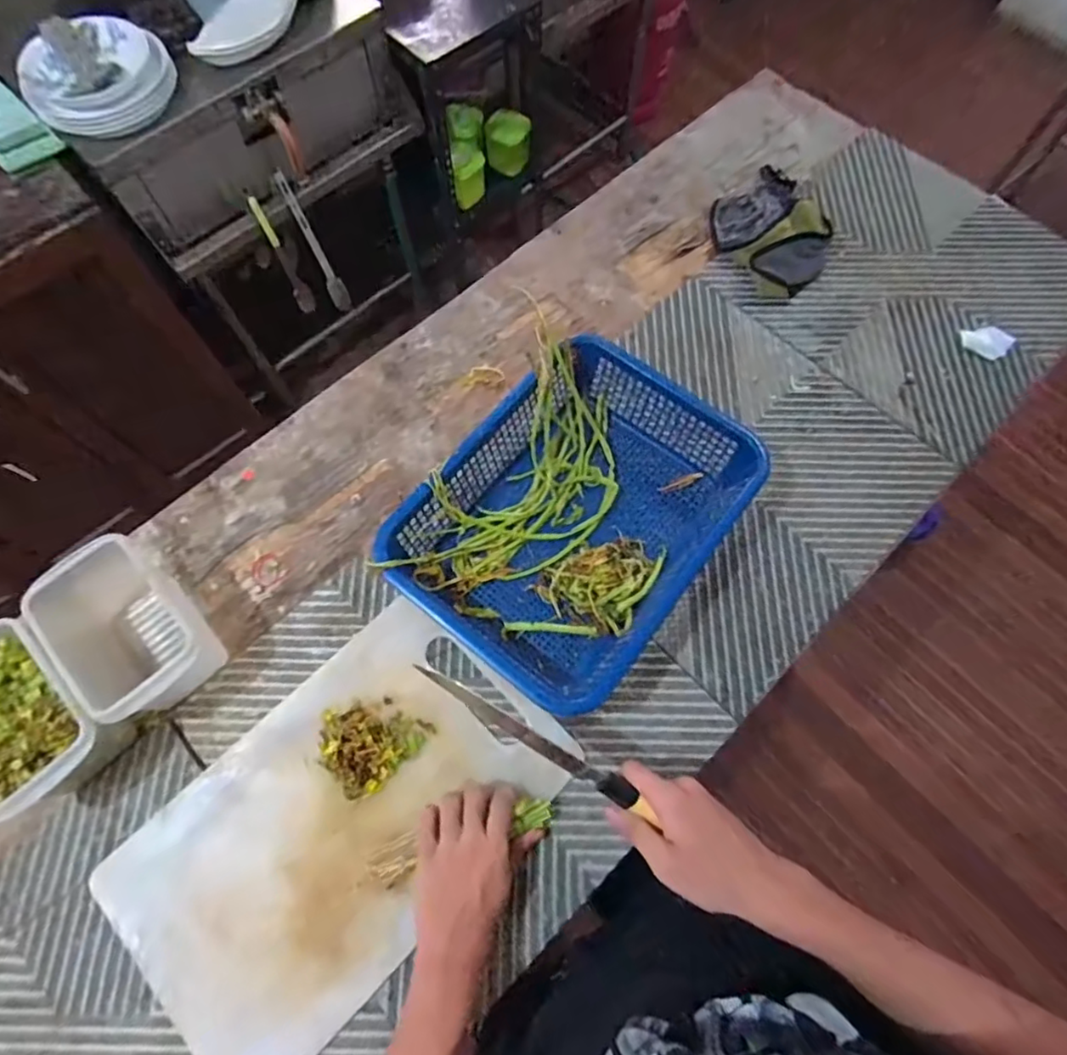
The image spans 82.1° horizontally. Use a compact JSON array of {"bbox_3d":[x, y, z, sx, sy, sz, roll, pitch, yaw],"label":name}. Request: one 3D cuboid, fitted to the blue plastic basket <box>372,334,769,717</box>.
[{"bbox_3d":[0.046,-0.008,0.631,0.253,0.097,0.328,36,74,14],"label":"blue plastic basket"}]

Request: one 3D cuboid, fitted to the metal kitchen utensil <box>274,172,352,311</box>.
[{"bbox_3d":[-0.436,-0.562,1.222,0.036,0.271,0.026,-30,48,-9],"label":"metal kitchen utensil"}]

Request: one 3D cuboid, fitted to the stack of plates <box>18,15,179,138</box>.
[{"bbox_3d":[-0.705,-0.729,0.990,0.189,0.056,0.209,39,75,15],"label":"stack of plates"}]

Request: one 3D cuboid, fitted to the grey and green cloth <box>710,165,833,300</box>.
[{"bbox_3d":[0.308,-0.380,0.774,0.126,0.042,0.175,-21,70,-6],"label":"grey and green cloth"}]

